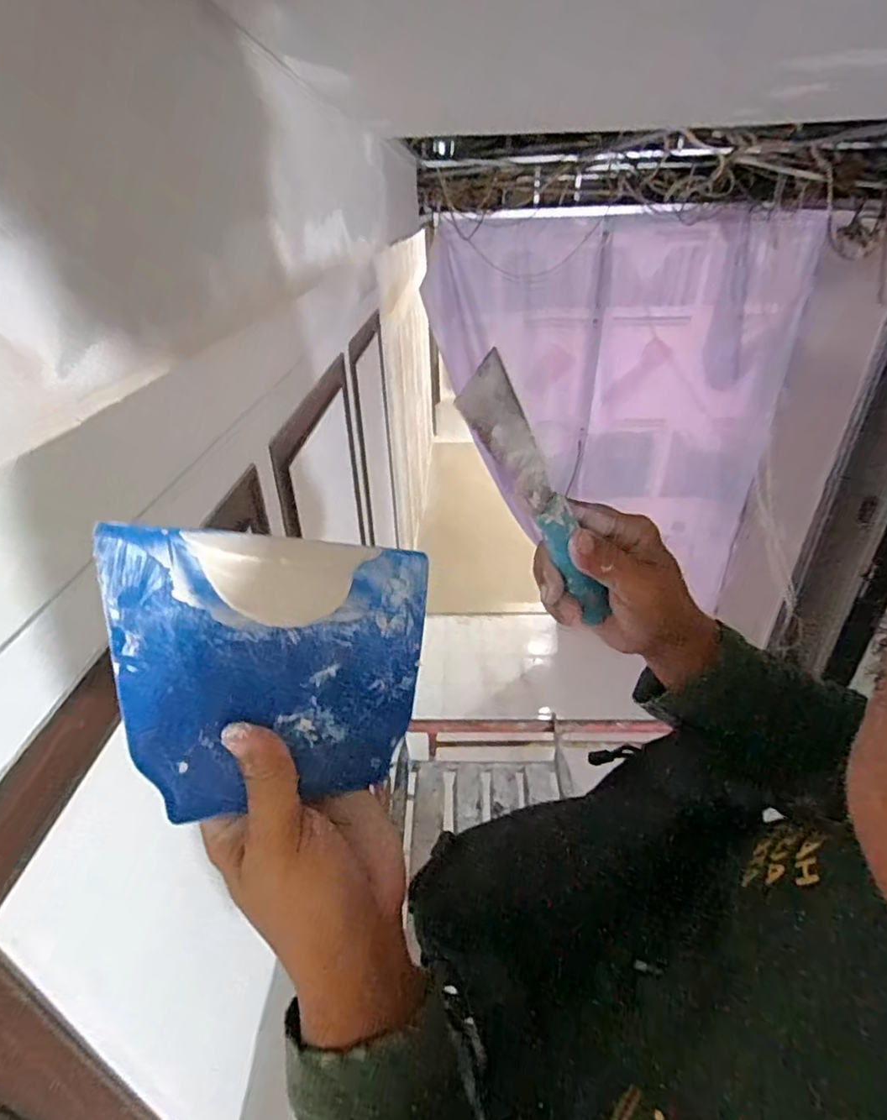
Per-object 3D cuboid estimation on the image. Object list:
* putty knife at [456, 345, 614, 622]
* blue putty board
[{"bbox_3d":[0.060,-0.028,0.326,0.029,0.185,0.021,-32,34,5],"label":"putty knife"},{"bbox_3d":[-0.076,0.052,0.278,0.161,0.125,0.005,6,-12,-38],"label":"blue putty board"}]

